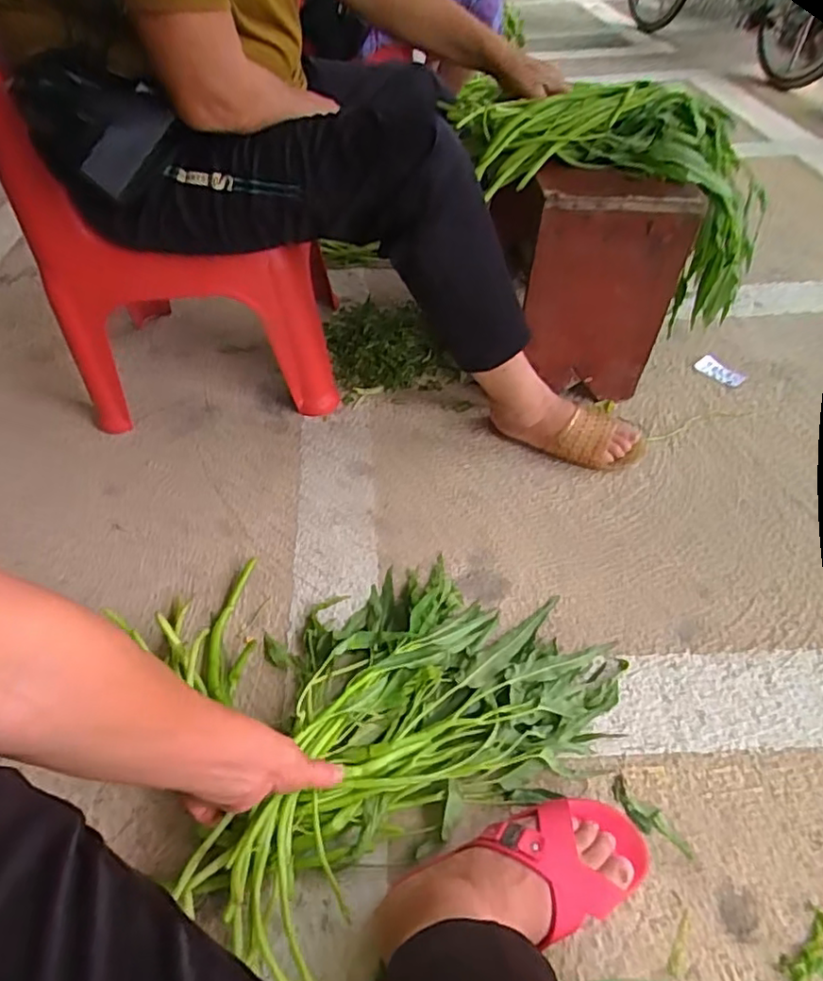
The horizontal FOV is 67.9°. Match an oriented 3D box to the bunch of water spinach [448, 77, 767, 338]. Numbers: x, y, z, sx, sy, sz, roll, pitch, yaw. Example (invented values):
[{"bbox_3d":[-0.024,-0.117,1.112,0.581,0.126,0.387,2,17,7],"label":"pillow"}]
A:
[{"bbox_3d":[0.305,-0.396,0.833,0.500,0.246,0.171,12,49,-26],"label":"bunch of water spinach"}]

